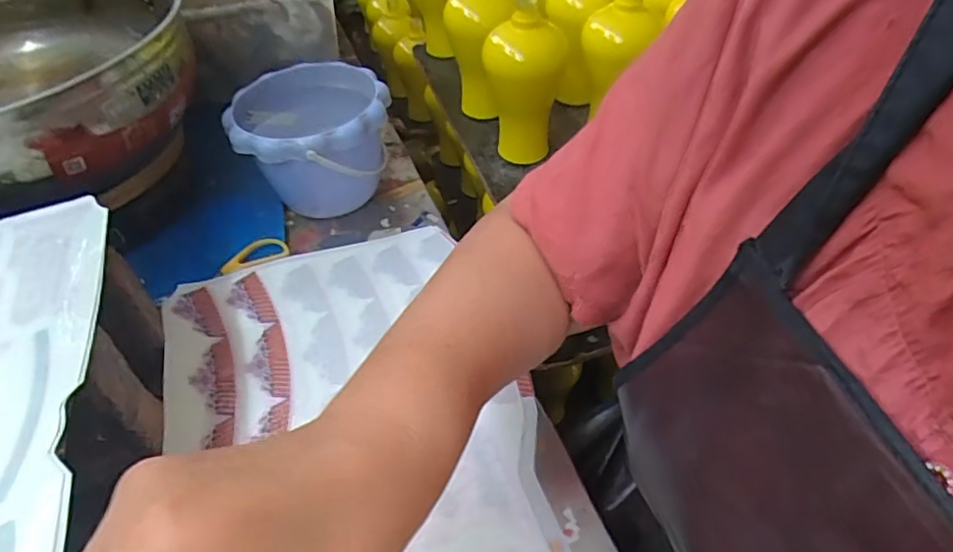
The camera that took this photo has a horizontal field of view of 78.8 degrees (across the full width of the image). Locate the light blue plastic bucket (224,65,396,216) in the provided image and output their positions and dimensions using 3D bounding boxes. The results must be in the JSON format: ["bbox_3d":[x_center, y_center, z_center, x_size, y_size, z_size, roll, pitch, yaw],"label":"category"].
[{"bbox_3d":[-0.163,-0.132,0.605,0.145,0.117,0.143,-3,48,3],"label":"light blue plastic bucket"}]

